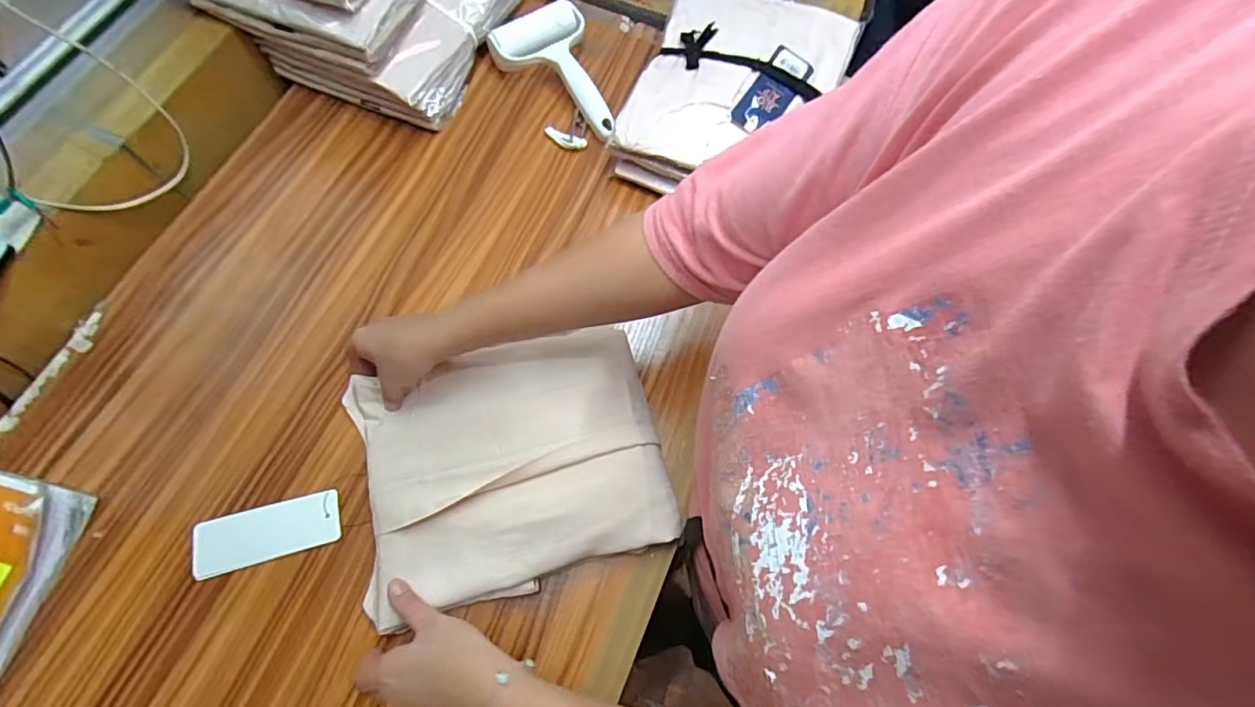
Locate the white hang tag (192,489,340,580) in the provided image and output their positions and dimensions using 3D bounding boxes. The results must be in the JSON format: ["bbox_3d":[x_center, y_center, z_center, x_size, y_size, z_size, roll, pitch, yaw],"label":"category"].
[{"bbox_3d":[-0.311,0.155,0.473,0.117,0.004,0.046,-13,71,-9],"label":"white hang tag"}]

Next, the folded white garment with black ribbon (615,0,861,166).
[{"bbox_3d":[0.123,-0.304,0.598,0.202,0.023,0.254,20,69,5],"label":"folded white garment with black ribbon"}]

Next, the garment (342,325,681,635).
[{"bbox_3d":[-0.102,0.093,0.477,0.258,0.034,0.204,-12,70,-8],"label":"garment"}]

